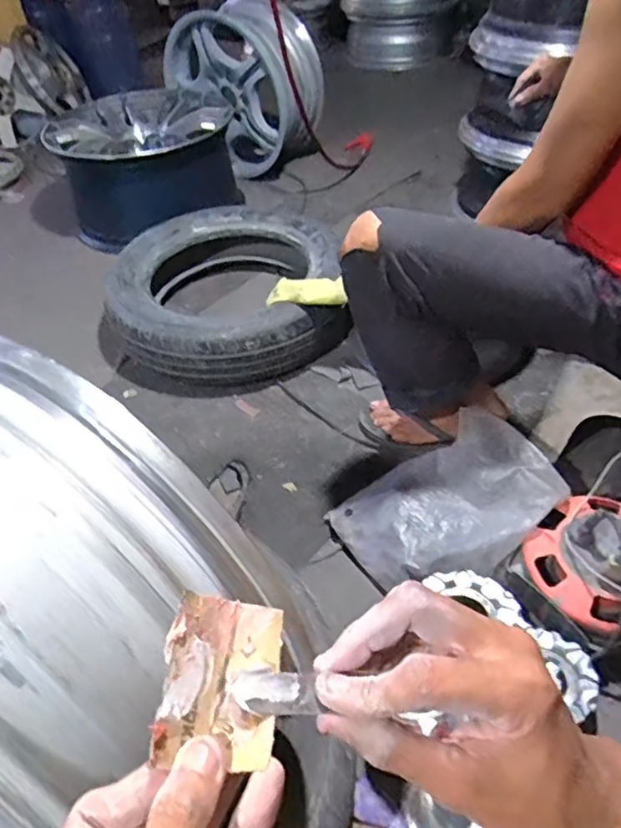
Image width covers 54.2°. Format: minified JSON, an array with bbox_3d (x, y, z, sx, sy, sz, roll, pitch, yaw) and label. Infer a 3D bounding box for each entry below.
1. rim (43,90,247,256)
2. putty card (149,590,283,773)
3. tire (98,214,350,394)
[{"bbox_3d":[-0.459,-0.711,1.713,0.483,0.243,0.424,-14,45,-9],"label":"rim"},{"bbox_3d":[-0.039,0.112,0.260,0.050,0.012,0.066,20,51,-14],"label":"putty card"},{"bbox_3d":[-0.185,-0.271,1.341,0.474,0.162,0.479,-5,44,0],"label":"tire"}]

